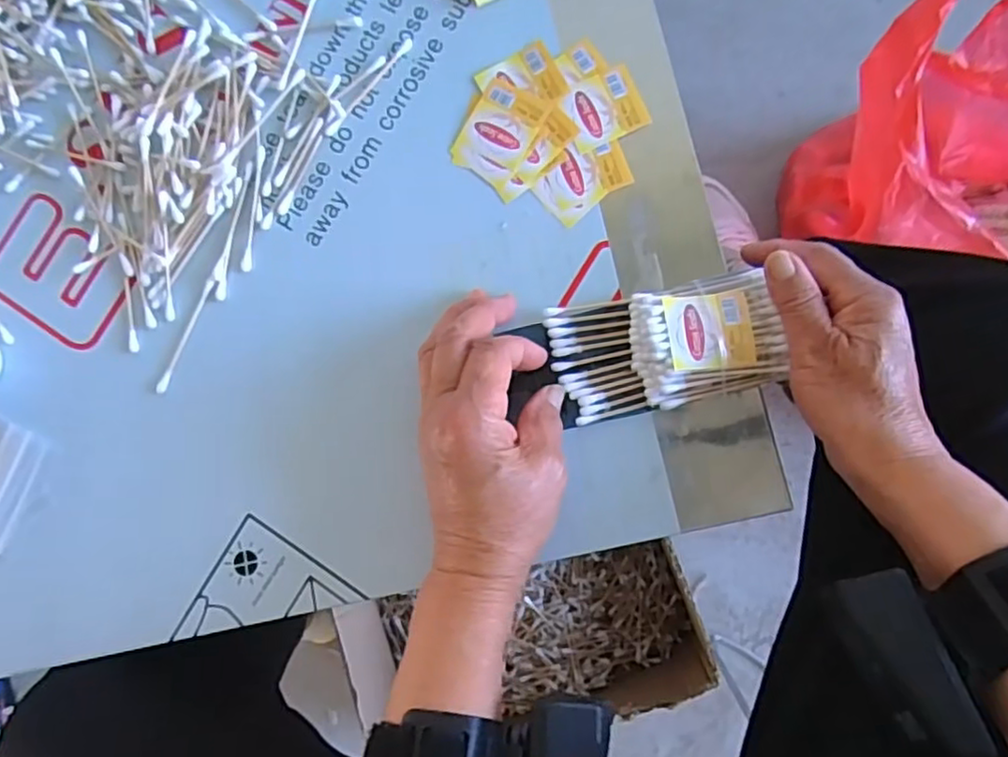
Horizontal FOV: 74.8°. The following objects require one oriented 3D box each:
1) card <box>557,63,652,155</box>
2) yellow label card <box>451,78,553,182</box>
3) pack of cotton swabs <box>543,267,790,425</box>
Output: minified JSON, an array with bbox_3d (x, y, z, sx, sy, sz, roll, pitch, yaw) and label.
[{"bbox_3d":[0.055,-0.151,0.367,0.042,0.004,0.039,-22,84,3],"label":"card"},{"bbox_3d":[-0.002,-0.140,0.373,0.039,0.004,0.049,30,89,7],"label":"yellow label card"},{"bbox_3d":[0.083,-0.017,0.343,0.113,0.020,0.062,-11,85,4],"label":"pack of cotton swabs"}]

